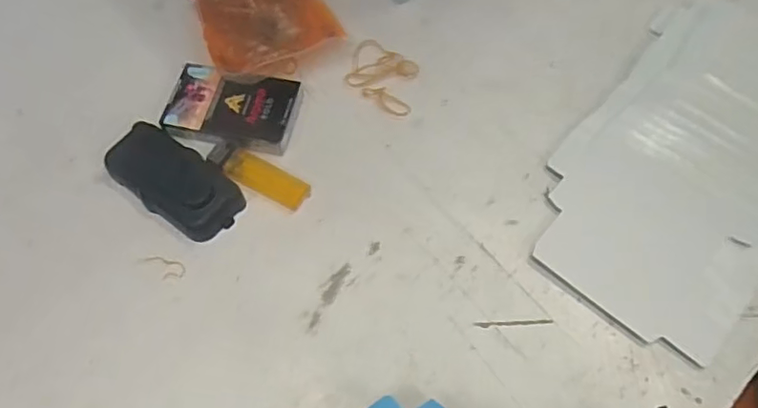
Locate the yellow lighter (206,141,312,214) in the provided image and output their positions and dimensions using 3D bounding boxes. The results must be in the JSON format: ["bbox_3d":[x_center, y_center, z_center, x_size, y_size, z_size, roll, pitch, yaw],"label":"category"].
[{"bbox_3d":[-0.092,-0.021,0.440,0.079,0.013,0.027,23,67,10],"label":"yellow lighter"}]

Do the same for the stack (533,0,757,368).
[{"bbox_3d":[0.236,-0.036,0.437,0.157,0.010,0.285,35,74,18],"label":"stack"}]

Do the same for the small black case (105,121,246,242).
[{"bbox_3d":[-0.153,-0.018,0.432,0.105,0.027,0.052,34,69,14],"label":"small black case"}]

